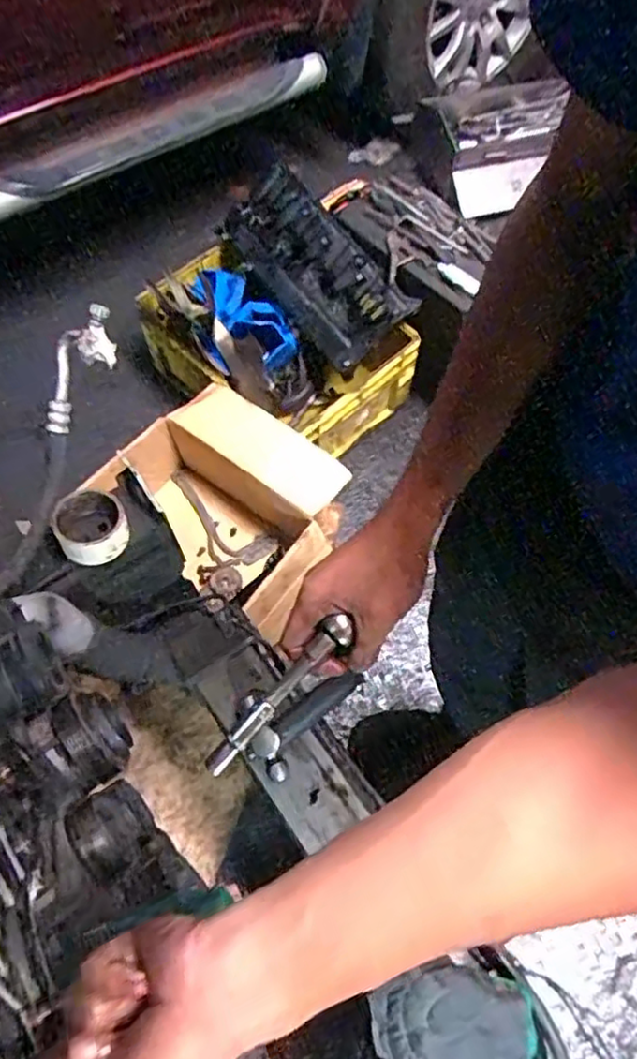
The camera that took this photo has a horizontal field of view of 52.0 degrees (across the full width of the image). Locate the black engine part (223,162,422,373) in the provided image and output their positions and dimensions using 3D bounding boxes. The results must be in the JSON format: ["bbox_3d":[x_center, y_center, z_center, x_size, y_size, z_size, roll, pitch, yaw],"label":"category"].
[{"bbox_3d":[-0.015,-0.615,1.516,0.219,0.119,0.511,-41,73,17],"label":"black engine part"}]

